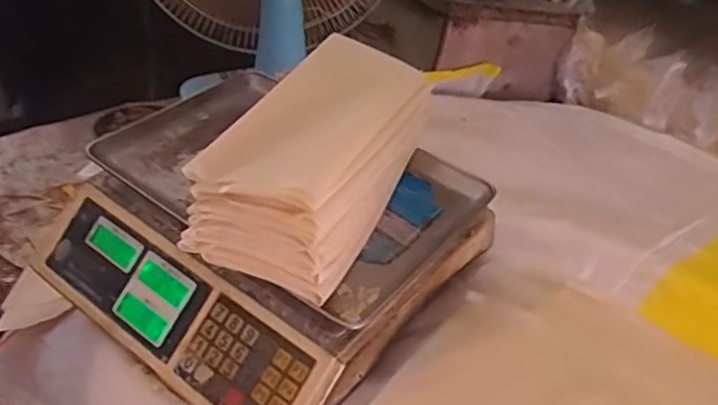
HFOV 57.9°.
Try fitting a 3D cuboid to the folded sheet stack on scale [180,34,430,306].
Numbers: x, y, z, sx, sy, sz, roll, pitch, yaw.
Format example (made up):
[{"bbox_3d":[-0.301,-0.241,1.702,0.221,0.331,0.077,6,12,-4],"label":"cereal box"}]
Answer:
[{"bbox_3d":[-0.035,-0.038,0.573,0.124,0.081,0.241,17,39,17],"label":"folded sheet stack on scale"}]

